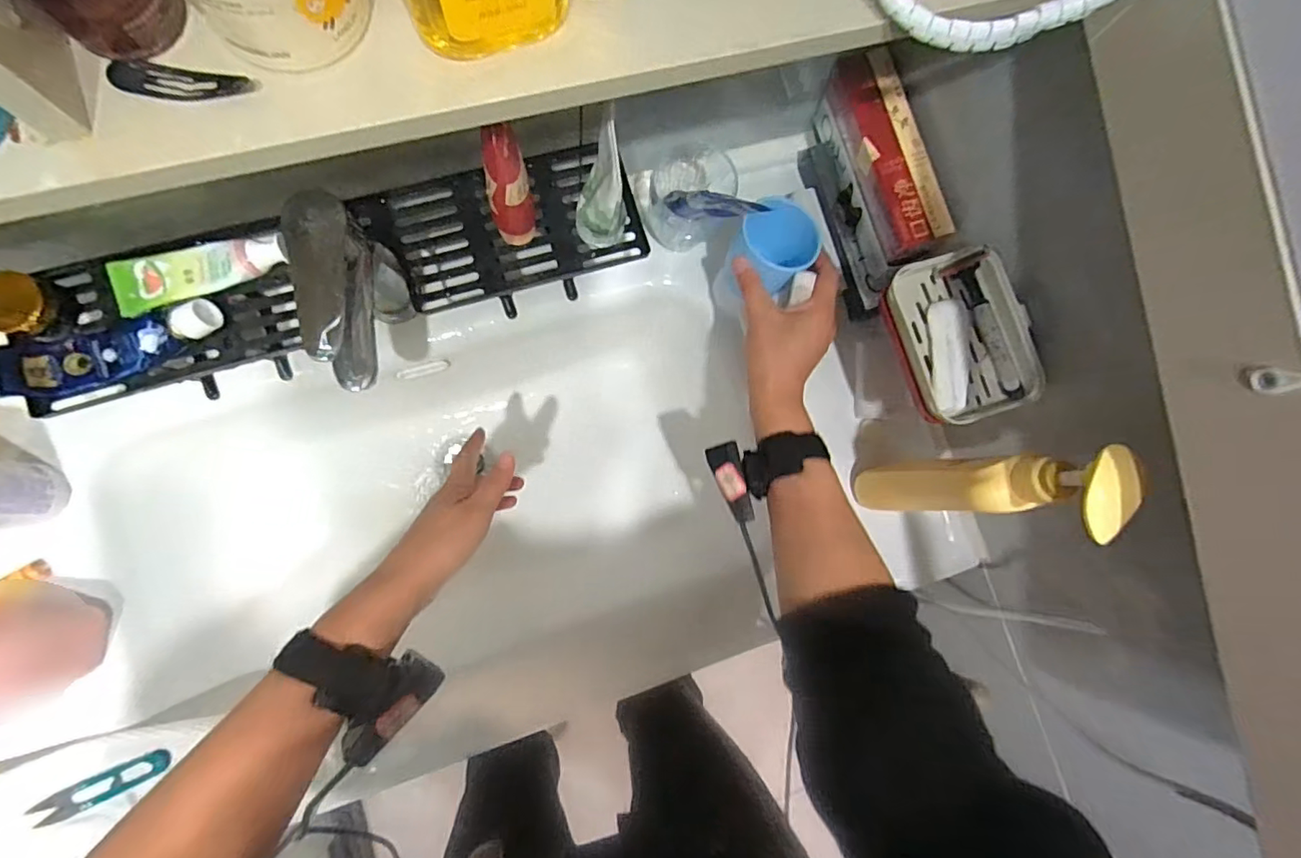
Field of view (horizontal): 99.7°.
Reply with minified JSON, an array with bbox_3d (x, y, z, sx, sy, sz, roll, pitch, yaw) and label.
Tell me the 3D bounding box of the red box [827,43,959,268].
[{"bbox_3d":[0.215,-0.249,0.506,0.052,0.047,0.178,-19,86,-9],"label":"red box"}]

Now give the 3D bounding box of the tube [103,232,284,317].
[{"bbox_3d":[-0.358,-0.122,0.437,0.134,0.022,0.042,-14,85,-9],"label":"tube"}]

